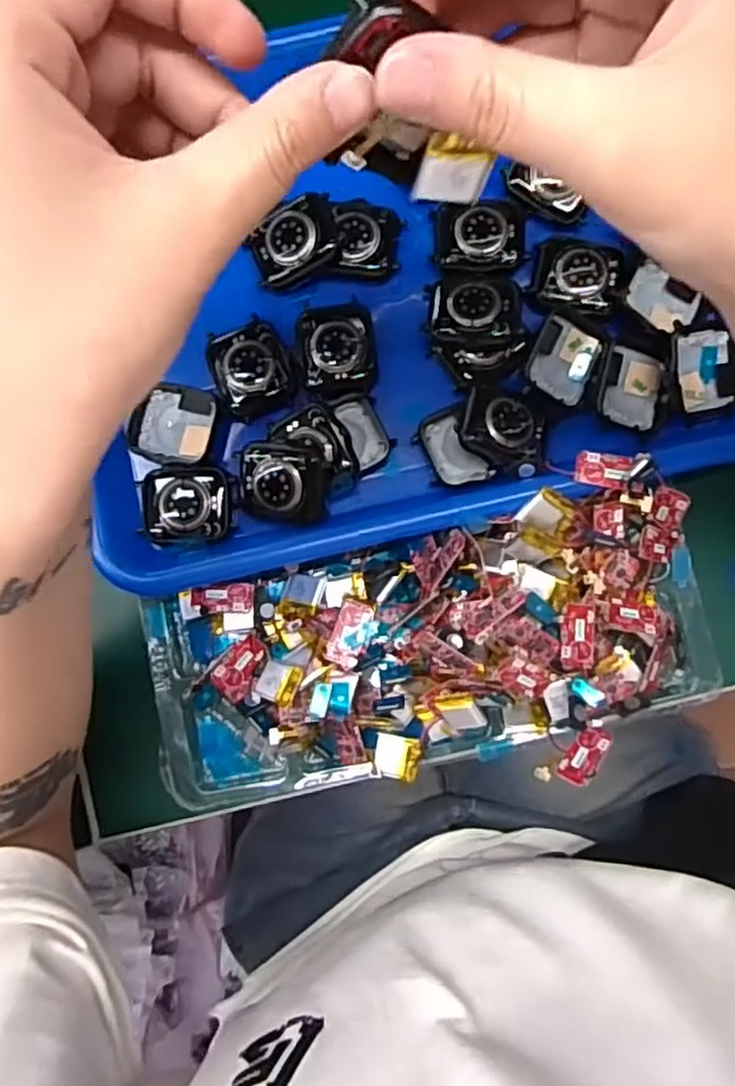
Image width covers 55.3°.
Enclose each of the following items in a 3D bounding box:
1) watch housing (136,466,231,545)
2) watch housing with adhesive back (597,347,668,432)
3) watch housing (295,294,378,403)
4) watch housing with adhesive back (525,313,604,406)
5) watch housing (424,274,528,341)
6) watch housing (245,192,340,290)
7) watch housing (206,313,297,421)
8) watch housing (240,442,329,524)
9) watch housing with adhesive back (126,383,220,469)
[{"bbox_3d":[-0.087,-0.018,0.328,0.042,0.008,0.035,-3,84,2],"label":"watch housing"},{"bbox_3d":[0.124,-0.073,0.326,0.030,0.014,0.038,10,84,3],"label":"watch housing with adhesive back"},{"bbox_3d":[-0.015,-0.092,0.330,0.035,0.008,0.046,-8,84,1],"label":"watch housing"},{"bbox_3d":[0.092,-0.086,0.329,0.034,0.006,0.038,23,87,-20],"label":"watch housing with adhesive back"},{"bbox_3d":[0.050,-0.110,0.327,0.042,0.013,0.036,-2,84,2],"label":"watch housing"},{"bbox_3d":[-0.034,-0.144,0.332,0.041,0.015,0.034,-20,83,0],"label":"watch housing"},{"bbox_3d":[-0.056,-0.083,0.329,0.035,0.007,0.041,-26,83,-1],"label":"watch housing"},{"bbox_3d":[-0.038,-0.027,0.320,0.040,0.013,0.034,4,84,3],"label":"watch housing"},{"bbox_3d":[-0.091,-0.055,0.331,0.041,0.007,0.038,10,84,3],"label":"watch housing with adhesive back"}]

